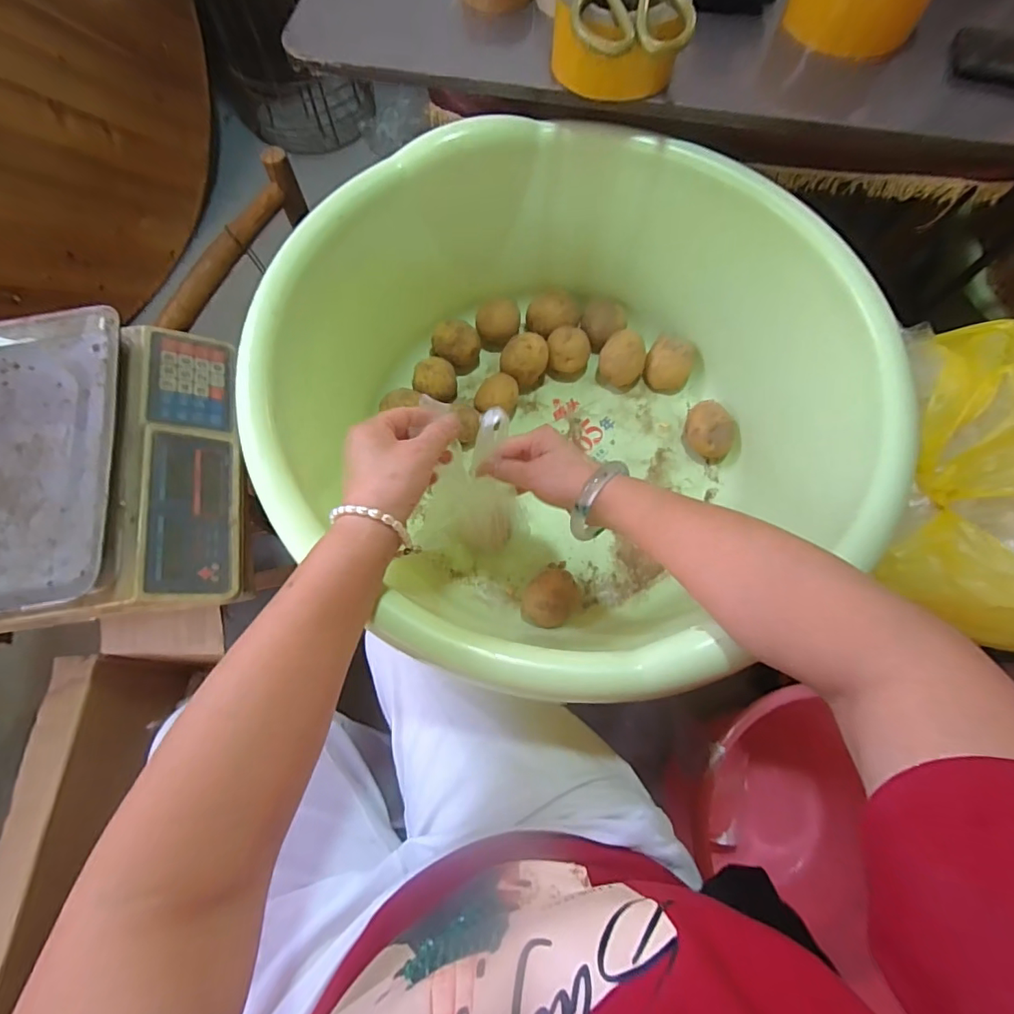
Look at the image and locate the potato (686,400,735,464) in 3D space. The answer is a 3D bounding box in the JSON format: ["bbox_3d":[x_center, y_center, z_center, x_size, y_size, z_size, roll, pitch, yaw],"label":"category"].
[{"bbox_3d":[0.251,-0.095,0.628,0.049,0.040,0.071,-17,71,-5],"label":"potato"}]

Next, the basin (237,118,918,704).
[{"bbox_3d":[0.059,-0.112,0.534,0.539,0.232,0.515,0,70,1],"label":"basin"}]

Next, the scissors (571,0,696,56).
[{"bbox_3d":[0.116,-0.476,0.459,0.105,0.018,0.171,6,70,3],"label":"scissors"}]

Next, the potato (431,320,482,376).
[{"bbox_3d":[-0.068,-0.214,0.665,0.058,0.054,0.057,0,70,1],"label":"potato"}]

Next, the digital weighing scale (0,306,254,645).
[{"bbox_3d":[-0.477,-0.039,0.560,0.323,0.116,0.325,-9,70,-2],"label":"digital weighing scale"}]

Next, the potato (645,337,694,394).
[{"bbox_3d":[0.209,-0.183,0.653,0.058,0.049,0.054,0,70,1],"label":"potato"}]

